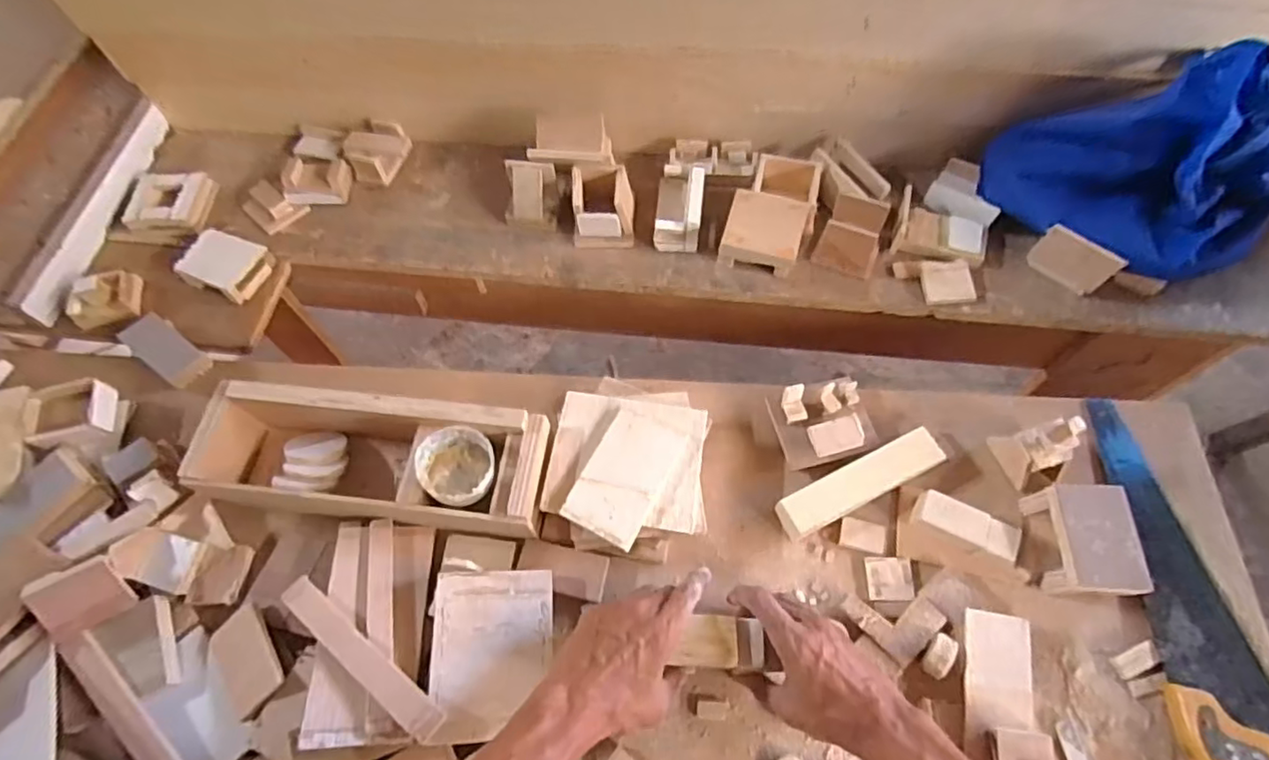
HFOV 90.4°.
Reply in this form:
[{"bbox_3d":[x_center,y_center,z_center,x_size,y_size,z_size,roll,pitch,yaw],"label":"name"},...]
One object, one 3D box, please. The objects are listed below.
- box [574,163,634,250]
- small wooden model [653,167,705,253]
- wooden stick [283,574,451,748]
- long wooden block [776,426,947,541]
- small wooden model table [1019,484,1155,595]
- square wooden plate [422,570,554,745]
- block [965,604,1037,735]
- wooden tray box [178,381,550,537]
[{"bbox_3d":[-0.036,-0.209,0.730,0.077,0.051,0.085,-4,63,0],"label":"box"},{"bbox_3d":[0.053,-0.202,0.737,0.055,0.034,0.099,5,64,5],"label":"small wooden model"},{"bbox_3d":[-0.226,0.227,0.520,0.176,0.009,0.029,33,47,20],"label":"wooden stick"},{"bbox_3d":[0.217,0.098,0.603,0.164,0.025,0.040,-26,65,-10],"label":"long wooden block"},{"bbox_3d":[0.403,0.146,0.568,0.068,0.052,0.094,4,64,4],"label":"small wooden model table"},{"bbox_3d":[-0.118,0.227,0.528,0.097,0.011,0.128,2,61,-12],"label":"square wooden plate"},{"bbox_3d":[0.307,0.250,0.536,0.050,0.027,0.097,9,64,7],"label":"block"},{"bbox_3d":[-0.243,0.076,0.605,0.316,0.086,0.106,5,64,5],"label":"wooden tray box"}]

